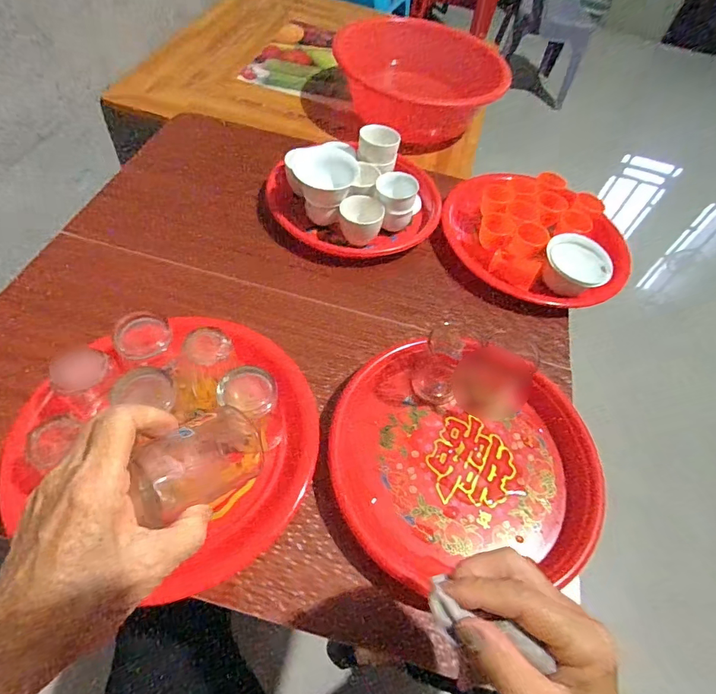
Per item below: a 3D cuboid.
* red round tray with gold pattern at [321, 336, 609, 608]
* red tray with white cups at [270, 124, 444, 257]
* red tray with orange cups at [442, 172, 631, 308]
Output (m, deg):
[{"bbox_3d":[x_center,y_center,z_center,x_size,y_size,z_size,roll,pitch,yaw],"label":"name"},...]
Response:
[{"bbox_3d":[0.100,0.101,0.424,0.246,0.029,0.228,3,57,-5],"label":"red round tray with gold pattern"},{"bbox_3d":[-0.004,-0.218,0.609,0.238,0.097,0.183,12,56,0],"label":"red tray with white cups"},{"bbox_3d":[0.241,-0.153,0.598,0.259,0.059,0.198,34,59,15],"label":"red tray with orange cups"}]

